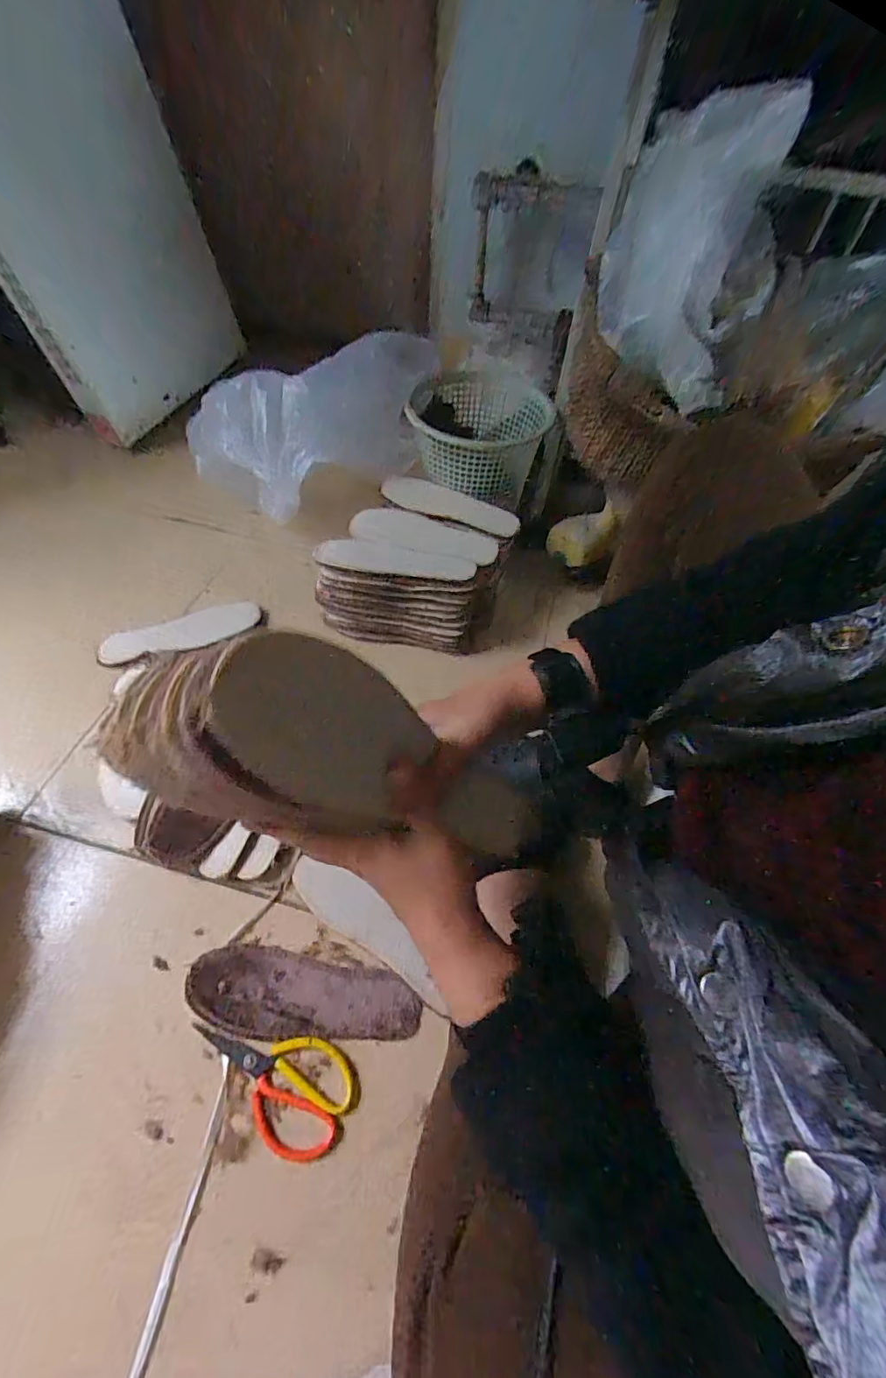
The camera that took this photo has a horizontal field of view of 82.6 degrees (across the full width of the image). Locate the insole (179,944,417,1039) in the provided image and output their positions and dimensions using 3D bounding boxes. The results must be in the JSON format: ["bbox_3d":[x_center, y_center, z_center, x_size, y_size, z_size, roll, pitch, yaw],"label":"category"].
[{"bbox_3d":[-0.147,0.327,0.534,0.238,0.013,0.079,8,54,2],"label":"insole"}]

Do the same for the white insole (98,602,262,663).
[{"bbox_3d":[-0.411,-0.090,0.800,0.235,0.019,0.064,-22,72,-20],"label":"white insole"}]

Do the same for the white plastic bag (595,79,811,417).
[{"bbox_3d":[0.292,-0.492,0.578,0.178,0.254,0.177,20,55,10],"label":"white plastic bag"}]

